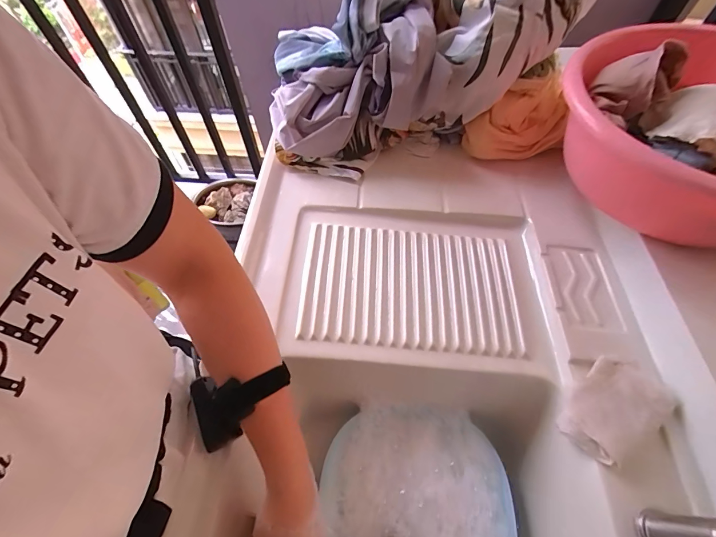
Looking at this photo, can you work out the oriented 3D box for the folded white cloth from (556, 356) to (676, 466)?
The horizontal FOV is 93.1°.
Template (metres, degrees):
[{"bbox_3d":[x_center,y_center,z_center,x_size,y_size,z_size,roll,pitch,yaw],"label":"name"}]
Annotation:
[{"bbox_3d":[0.284,0.155,0.375,0.119,0.012,0.075,-37,53,-18],"label":"folded white cloth"}]

